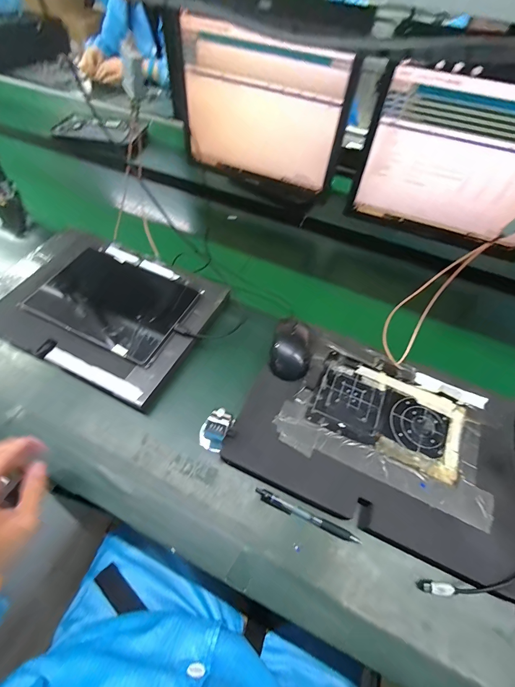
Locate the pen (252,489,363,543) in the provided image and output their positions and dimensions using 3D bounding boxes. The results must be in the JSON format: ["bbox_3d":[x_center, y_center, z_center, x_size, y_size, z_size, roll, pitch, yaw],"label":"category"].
[{"bbox_3d":[0.063,0.223,0.400,0.139,0.007,0.013,22,57,11],"label":"pen"}]

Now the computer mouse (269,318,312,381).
[{"bbox_3d":[0.057,0.006,0.497,0.061,0.034,0.101,13,56,5],"label":"computer mouse"}]

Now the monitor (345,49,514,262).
[{"bbox_3d":[0.372,-0.309,0.561,0.360,0.281,0.046,22,57,11],"label":"monitor"}]

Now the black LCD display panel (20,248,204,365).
[{"bbox_3d":[-0.251,-0.076,0.541,0.251,0.013,0.168,22,58,12],"label":"black LCD display panel"}]

